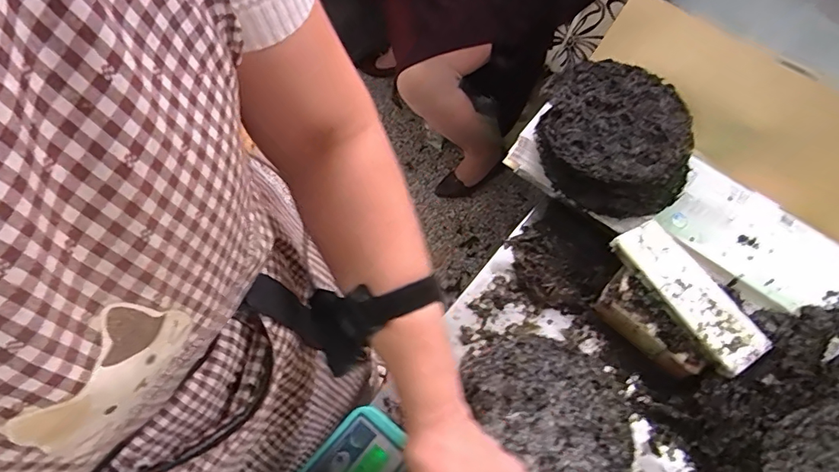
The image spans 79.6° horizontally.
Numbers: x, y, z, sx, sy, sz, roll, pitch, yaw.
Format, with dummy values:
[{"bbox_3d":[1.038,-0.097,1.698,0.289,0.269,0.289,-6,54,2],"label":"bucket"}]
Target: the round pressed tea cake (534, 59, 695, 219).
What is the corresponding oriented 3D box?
[{"bbox_3d":[0.267,-0.141,0.700,0.192,0.068,0.218,-6,64,-5],"label":"round pressed tea cake"}]

